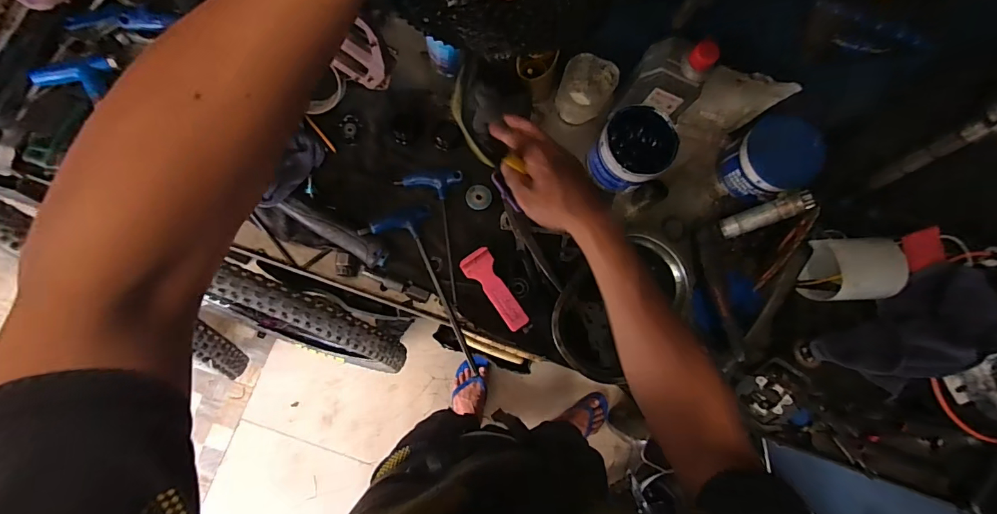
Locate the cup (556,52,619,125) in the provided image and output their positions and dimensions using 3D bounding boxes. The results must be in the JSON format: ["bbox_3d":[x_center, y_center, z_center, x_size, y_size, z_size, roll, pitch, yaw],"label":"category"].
[{"bbox_3d":[0.123,-0.240,0.624,0.073,0.087,0.059,26,79,0],"label":"cup"}]

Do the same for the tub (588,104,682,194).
[{"bbox_3d":[0.192,-0.154,0.615,0.098,0.076,0.111,41,79,3],"label":"tub"}]

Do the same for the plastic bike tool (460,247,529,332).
[{"bbox_3d":[-0.005,0.047,0.587,0.043,0.022,0.118,-31,84,-9],"label":"plastic bike tool"}]

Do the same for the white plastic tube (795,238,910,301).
[{"bbox_3d":[0.475,0.017,0.575,0.117,0.070,0.082,-2,80,-5],"label":"white plastic tube"}]

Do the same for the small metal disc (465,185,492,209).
[{"bbox_3d":[-0.028,-0.087,0.624,0.038,0.007,0.035,1,80,-4],"label":"small metal disc"}]

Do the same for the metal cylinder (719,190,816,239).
[{"bbox_3d":[0.368,-0.058,0.595,0.112,0.021,0.028,-24,83,27],"label":"metal cylinder"}]

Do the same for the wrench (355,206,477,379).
[{"bbox_3d":[-0.097,0.051,0.589,0.094,0.023,0.242,-23,82,-8],"label":"wrench"}]

